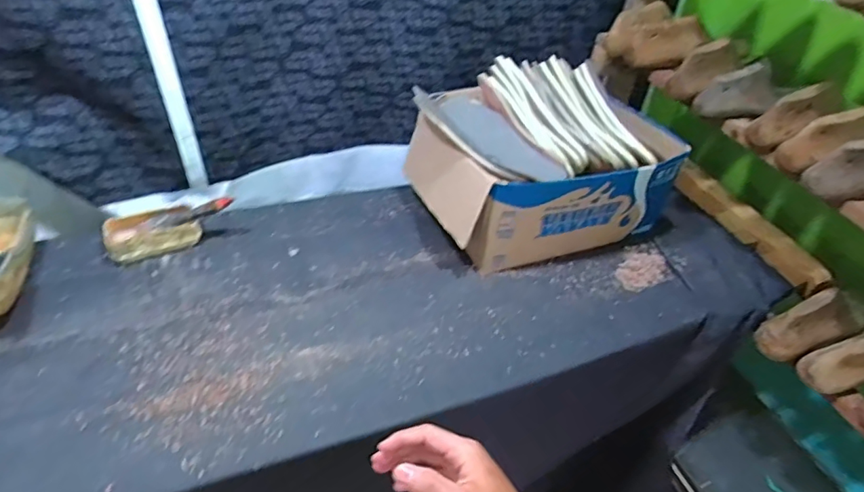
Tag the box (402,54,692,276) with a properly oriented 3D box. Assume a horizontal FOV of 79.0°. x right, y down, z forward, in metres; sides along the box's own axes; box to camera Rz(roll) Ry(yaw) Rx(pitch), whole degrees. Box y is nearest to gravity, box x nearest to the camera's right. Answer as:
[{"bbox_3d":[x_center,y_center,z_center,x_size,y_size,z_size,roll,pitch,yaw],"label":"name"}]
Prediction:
[{"bbox_3d":[0.180,-0.137,0.869,0.384,0.224,0.276,-17,46,-23],"label":"box"}]

